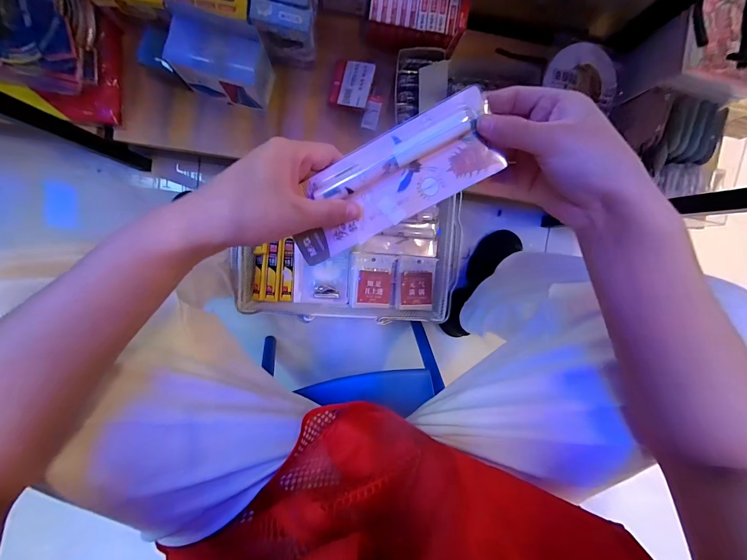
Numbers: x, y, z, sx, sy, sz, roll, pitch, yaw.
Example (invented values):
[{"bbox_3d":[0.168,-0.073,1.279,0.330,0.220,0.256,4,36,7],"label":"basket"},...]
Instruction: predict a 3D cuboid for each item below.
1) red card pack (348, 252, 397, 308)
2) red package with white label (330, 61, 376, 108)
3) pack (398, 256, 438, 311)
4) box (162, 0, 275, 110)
[{"bbox_3d":[-0.001,0.002,0.576,0.082,0.011,0.096,3,96,-6],"label":"red card pack"},{"bbox_3d":[-0.038,-0.338,0.556,0.070,0.012,0.079,13,91,14],"label":"red package with white label"},{"bbox_3d":[0.080,0.007,0.588,0.071,0.016,0.098,3,96,-6],"label":"pack"},{"bbox_3d":[-0.229,-0.335,0.505,0.139,0.119,0.082,12,95,-7],"label":"box"}]

